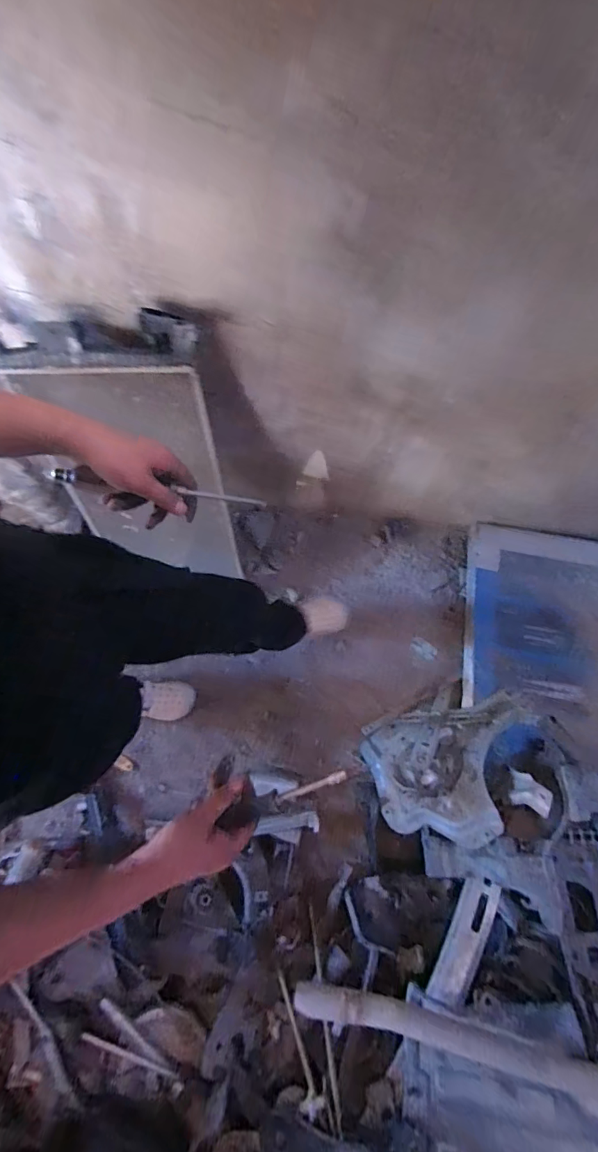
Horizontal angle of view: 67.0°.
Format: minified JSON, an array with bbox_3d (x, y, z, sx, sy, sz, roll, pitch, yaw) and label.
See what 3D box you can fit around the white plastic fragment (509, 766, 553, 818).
[{"bbox_3d":[0.568,0.540,1.127,0.113,0.032,0.084,16,53,43],"label":"white plastic fragment"}]

